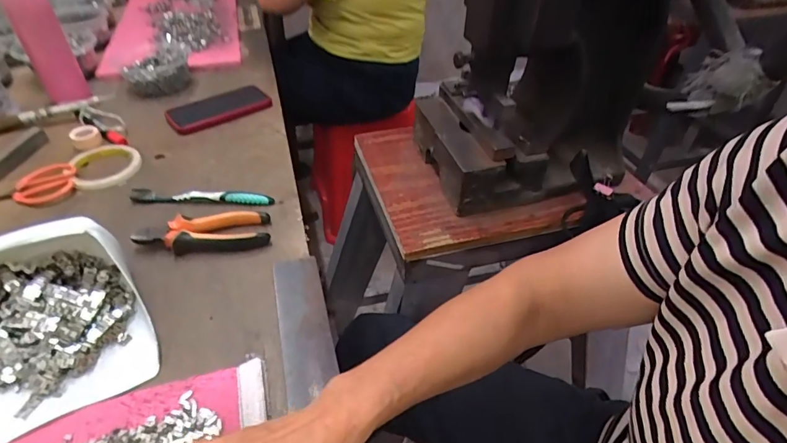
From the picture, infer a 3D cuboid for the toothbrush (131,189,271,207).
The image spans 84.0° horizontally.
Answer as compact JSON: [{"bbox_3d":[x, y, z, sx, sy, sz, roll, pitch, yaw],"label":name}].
[{"bbox_3d":[-0.254,-0.034,0.580,0.185,0.019,0.012,2,42,-3],"label":"toothbrush"}]

